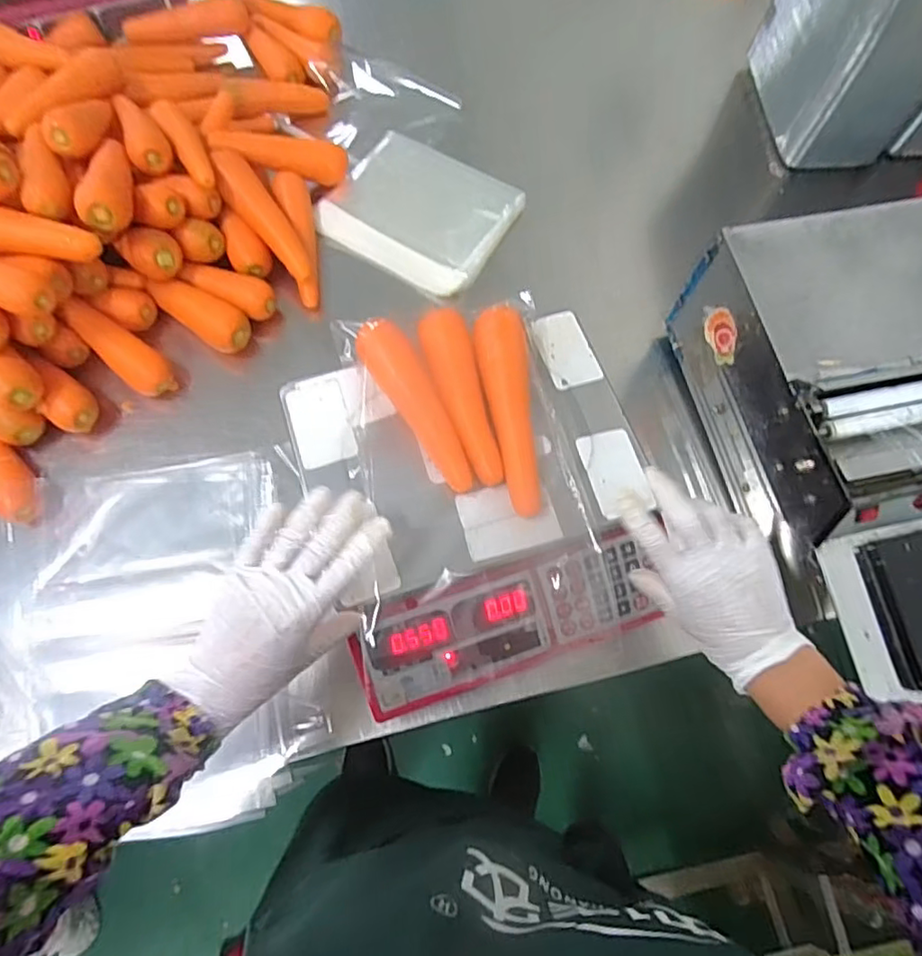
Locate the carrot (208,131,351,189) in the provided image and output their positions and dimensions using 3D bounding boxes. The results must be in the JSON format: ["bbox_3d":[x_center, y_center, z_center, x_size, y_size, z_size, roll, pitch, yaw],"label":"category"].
[{"bbox_3d":[-0.231,-0.419,0.762,0.172,0.041,0.042,0,68,-24],"label":"carrot"}]

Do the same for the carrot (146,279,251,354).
[{"bbox_3d":[-0.308,-0.190,0.705,0.137,0.047,0.048,31,71,9],"label":"carrot"}]

